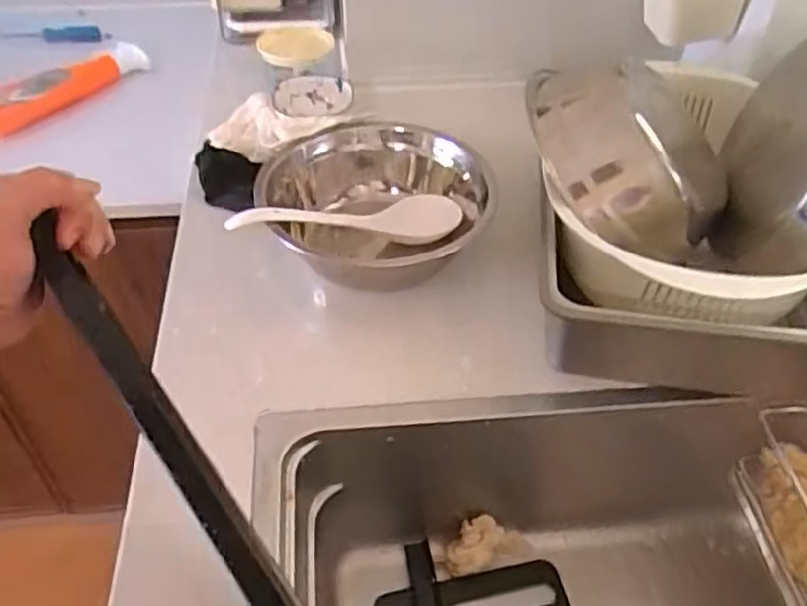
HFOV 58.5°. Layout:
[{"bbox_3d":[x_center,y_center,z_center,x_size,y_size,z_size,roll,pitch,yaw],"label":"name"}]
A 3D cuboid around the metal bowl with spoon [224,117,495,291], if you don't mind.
[{"bbox_3d":[-0.036,-0.087,0.657,0.199,0.073,0.173,10,45,9],"label":"metal bowl with spoon"}]

